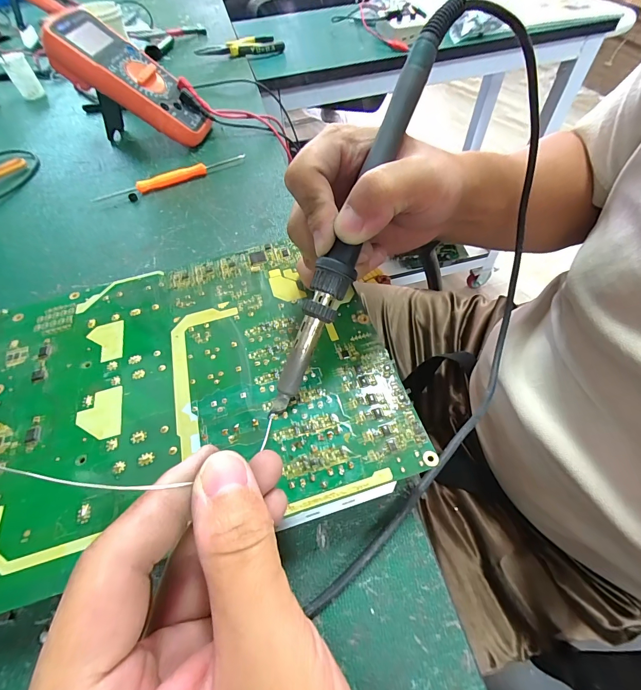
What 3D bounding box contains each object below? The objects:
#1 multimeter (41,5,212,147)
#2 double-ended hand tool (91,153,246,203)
[{"bbox_3d":[-0.217,-0.311,0.412,0.171,0.049,0.072,26,53,-24],"label":"multimeter"},{"bbox_3d":[-0.171,-0.192,0.394,0.173,0.014,0.018,-22,57,-10],"label":"double-ended hand tool"}]

